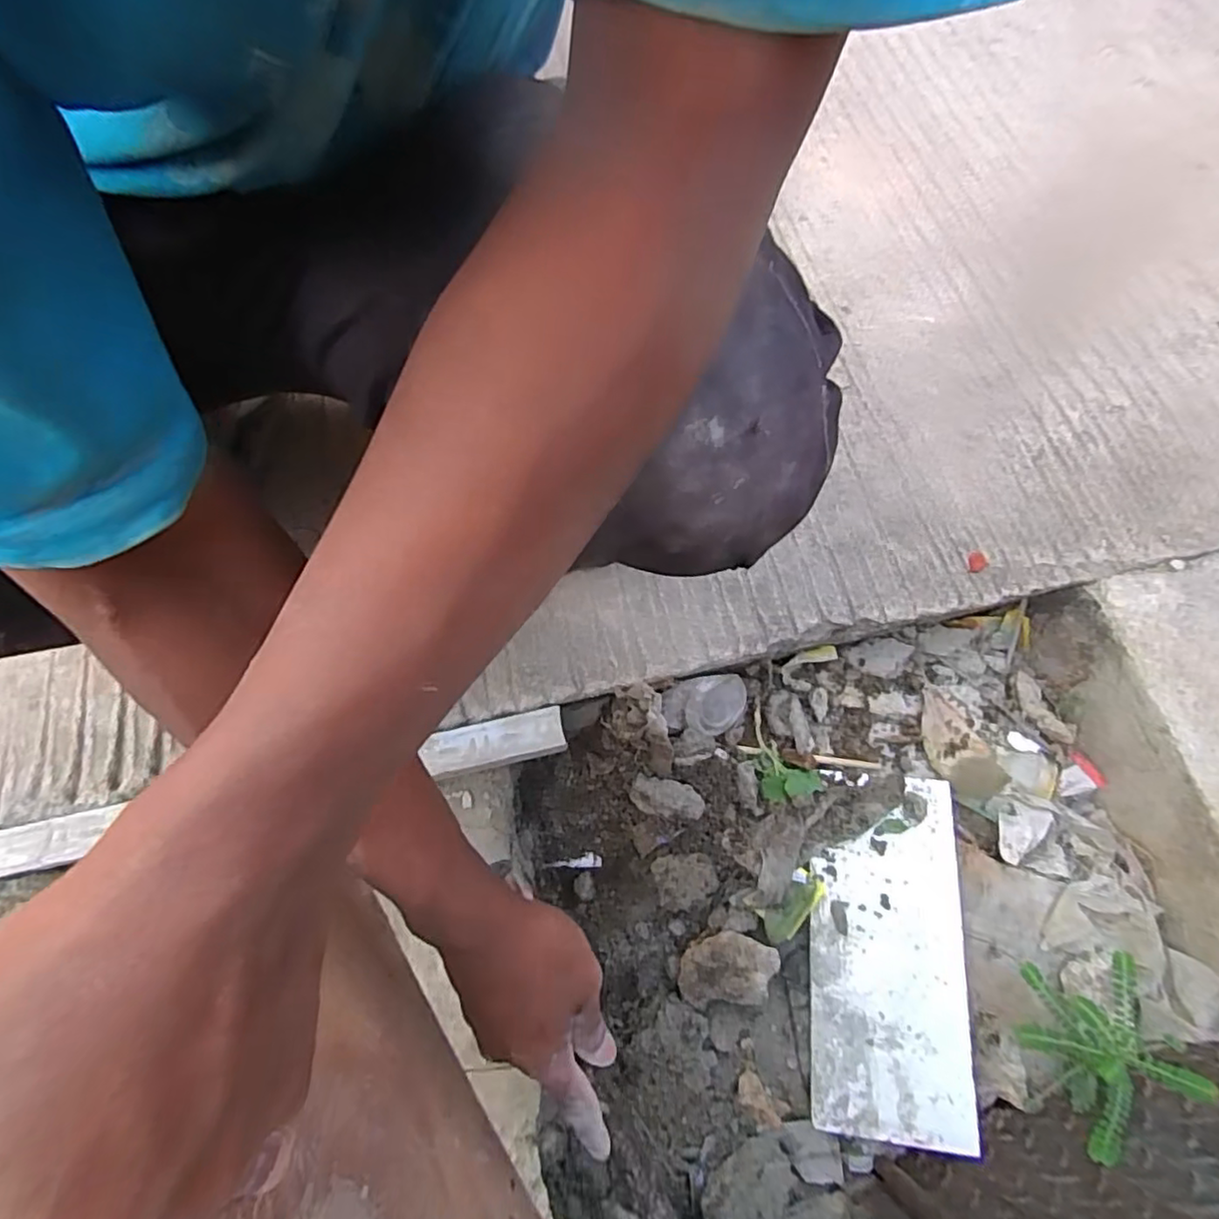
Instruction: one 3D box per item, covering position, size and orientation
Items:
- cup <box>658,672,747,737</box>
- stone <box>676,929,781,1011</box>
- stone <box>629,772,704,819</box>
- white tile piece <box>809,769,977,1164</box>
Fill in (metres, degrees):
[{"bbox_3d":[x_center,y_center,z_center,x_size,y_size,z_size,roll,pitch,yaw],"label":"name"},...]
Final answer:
[{"bbox_3d":[0.078,0.080,0.517,0.074,0.042,0.043,-12,69,-8],"label":"cup"},{"bbox_3d":[0.087,0.262,0.459,0.072,0.017,0.046,-8,83,-2],"label":"stone"},{"bbox_3d":[0.045,0.151,0.505,0.058,0.007,0.029,7,92,20],"label":"stone"},{"bbox_3d":[0.207,0.249,0.471,0.107,0.006,0.241,5,70,9],"label":"white tile piece"}]

